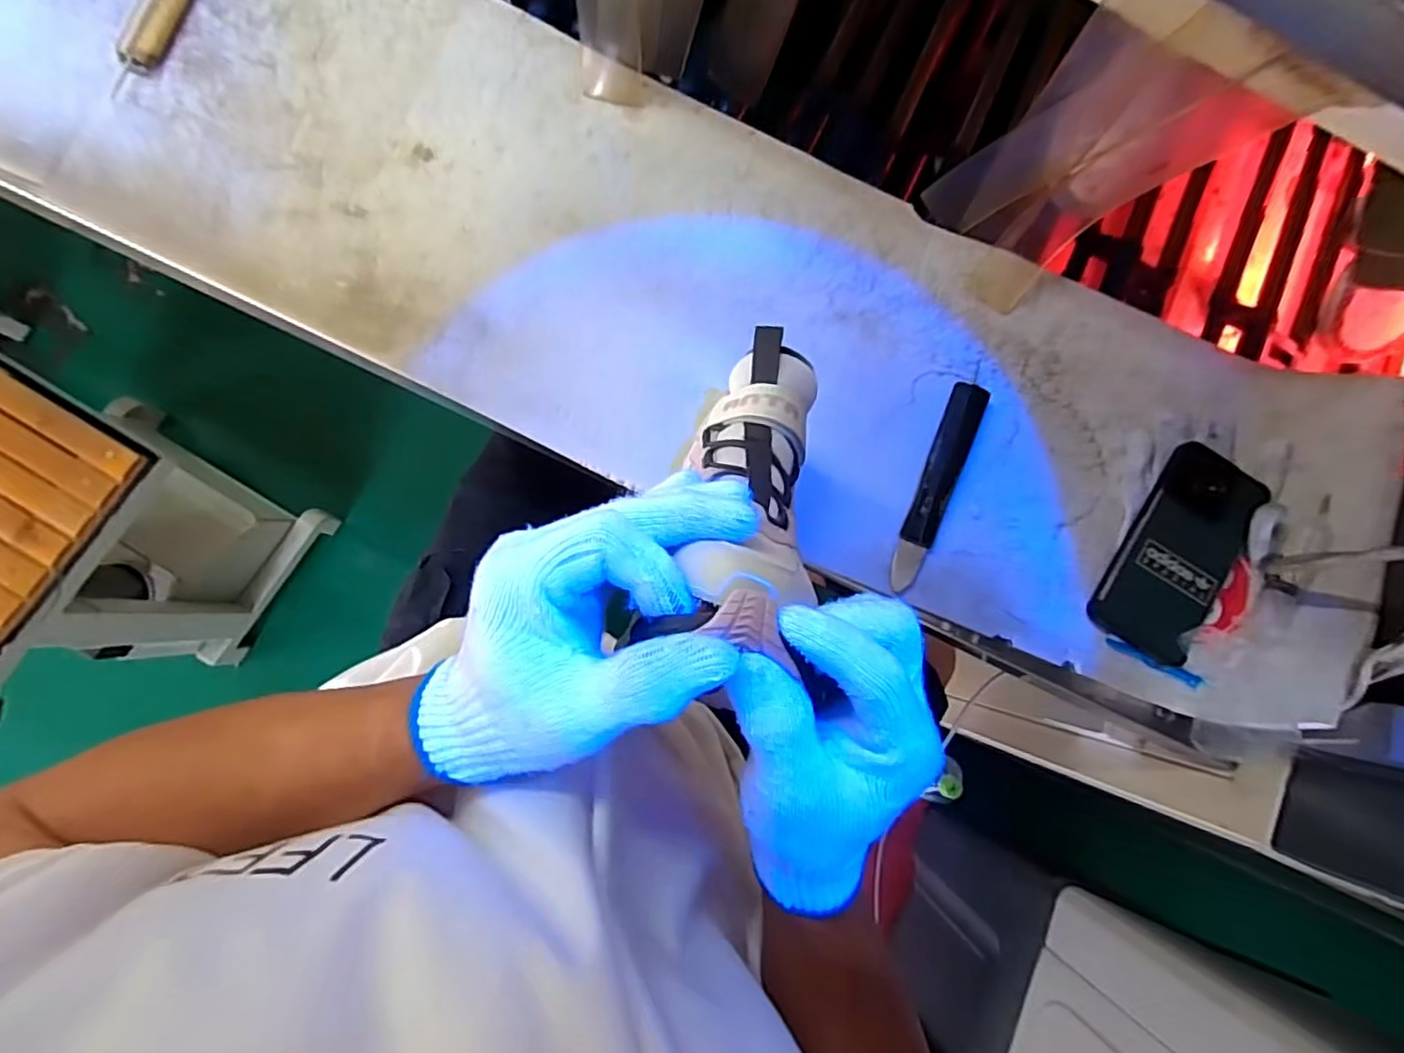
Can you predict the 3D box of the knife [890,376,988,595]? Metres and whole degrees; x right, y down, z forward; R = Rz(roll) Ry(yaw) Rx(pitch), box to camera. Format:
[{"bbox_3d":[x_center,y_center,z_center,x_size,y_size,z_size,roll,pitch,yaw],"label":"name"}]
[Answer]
[{"bbox_3d":[0.178,-0.030,0.497,0.029,0.013,0.164,23,82,-3],"label":"knife"}]

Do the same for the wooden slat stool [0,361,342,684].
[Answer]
[{"bbox_3d":[-0.817,-0.026,0.852,0.366,0.432,0.288,31,82,-2],"label":"wooden slat stool"}]

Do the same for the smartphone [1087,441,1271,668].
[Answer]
[{"bbox_3d":[0.366,0.017,0.506,0.079,0.020,0.167,31,82,-2],"label":"smartphone"}]

